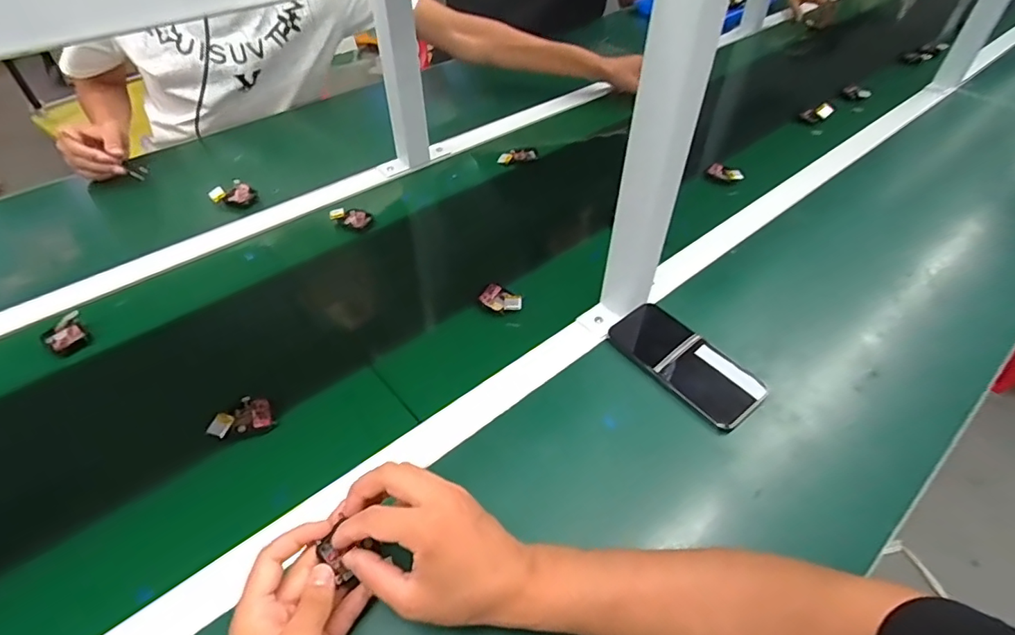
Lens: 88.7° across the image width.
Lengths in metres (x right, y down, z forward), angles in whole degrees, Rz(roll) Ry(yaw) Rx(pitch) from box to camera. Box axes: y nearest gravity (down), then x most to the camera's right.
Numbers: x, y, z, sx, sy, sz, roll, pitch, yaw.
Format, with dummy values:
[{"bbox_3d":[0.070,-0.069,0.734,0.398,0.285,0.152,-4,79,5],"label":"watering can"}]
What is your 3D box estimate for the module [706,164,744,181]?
[{"bbox_3d":[0.338,-0.225,0.806,0.057,0.022,0.013,33,54,27],"label":"module"}]

